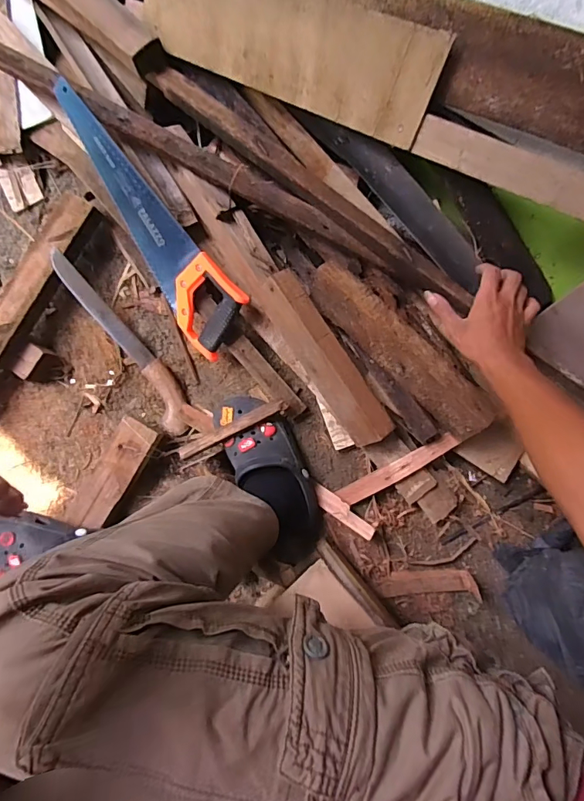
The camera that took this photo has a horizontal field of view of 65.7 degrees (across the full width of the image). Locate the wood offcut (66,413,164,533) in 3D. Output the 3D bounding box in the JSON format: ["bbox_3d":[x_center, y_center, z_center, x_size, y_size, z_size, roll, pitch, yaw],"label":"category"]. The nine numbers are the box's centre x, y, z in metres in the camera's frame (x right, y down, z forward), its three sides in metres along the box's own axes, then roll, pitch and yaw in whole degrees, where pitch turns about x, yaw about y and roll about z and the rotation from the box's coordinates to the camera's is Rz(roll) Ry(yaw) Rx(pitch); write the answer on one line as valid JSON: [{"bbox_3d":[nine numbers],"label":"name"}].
[{"bbox_3d":[-0.299,0.129,0.757,0.072,0.048,0.211,34,89,5],"label":"wood offcut"}]

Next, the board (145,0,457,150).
[{"bbox_3d":[-0.016,-0.469,0.593,0.423,0.014,0.118,29,128,12],"label":"board"}]

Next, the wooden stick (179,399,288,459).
[{"bbox_3d":[-0.094,0.046,0.726,0.186,0.012,0.021,-27,85,1],"label":"wooden stick"}]

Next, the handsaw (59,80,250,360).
[{"bbox_3d":[-0.229,-0.263,0.691,0.115,0.022,0.414,-38,95,27],"label":"handsaw"}]

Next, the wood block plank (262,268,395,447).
[{"bbox_3d":[0.053,-0.062,0.683,0.070,0.068,0.285,-31,85,2],"label":"wood block plank"}]

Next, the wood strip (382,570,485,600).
[{"bbox_3d":[0.219,0.295,0.723,0.145,0.029,0.038,-5,86,3],"label":"wood strip"}]

